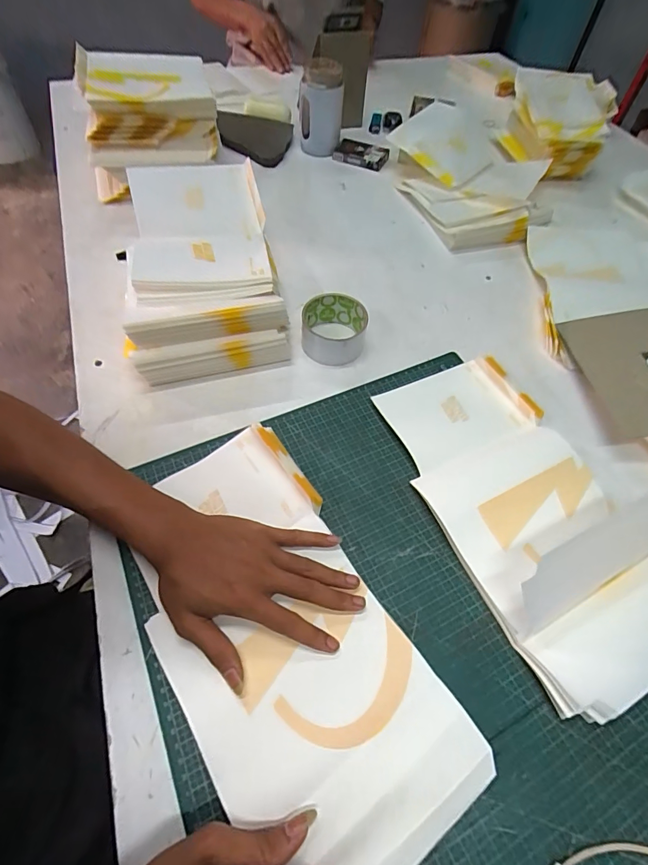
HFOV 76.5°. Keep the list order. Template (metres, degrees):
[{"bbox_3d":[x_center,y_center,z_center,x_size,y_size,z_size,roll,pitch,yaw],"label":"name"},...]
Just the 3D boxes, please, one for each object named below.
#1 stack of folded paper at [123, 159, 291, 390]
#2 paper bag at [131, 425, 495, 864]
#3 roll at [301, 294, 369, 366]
[{"bbox_3d":[-0.159,-0.218,0.536,0.180,0.079,0.316,-9,59,-9],"label":"stack of folded paper"},{"bbox_3d":[-0.043,0.161,0.345,0.179,0.019,0.352,-28,62,-18],"label":"paper bag"},{"bbox_3d":[0.013,-0.130,0.519,0.081,0.042,0.080,6,58,0],"label":"roll"}]

